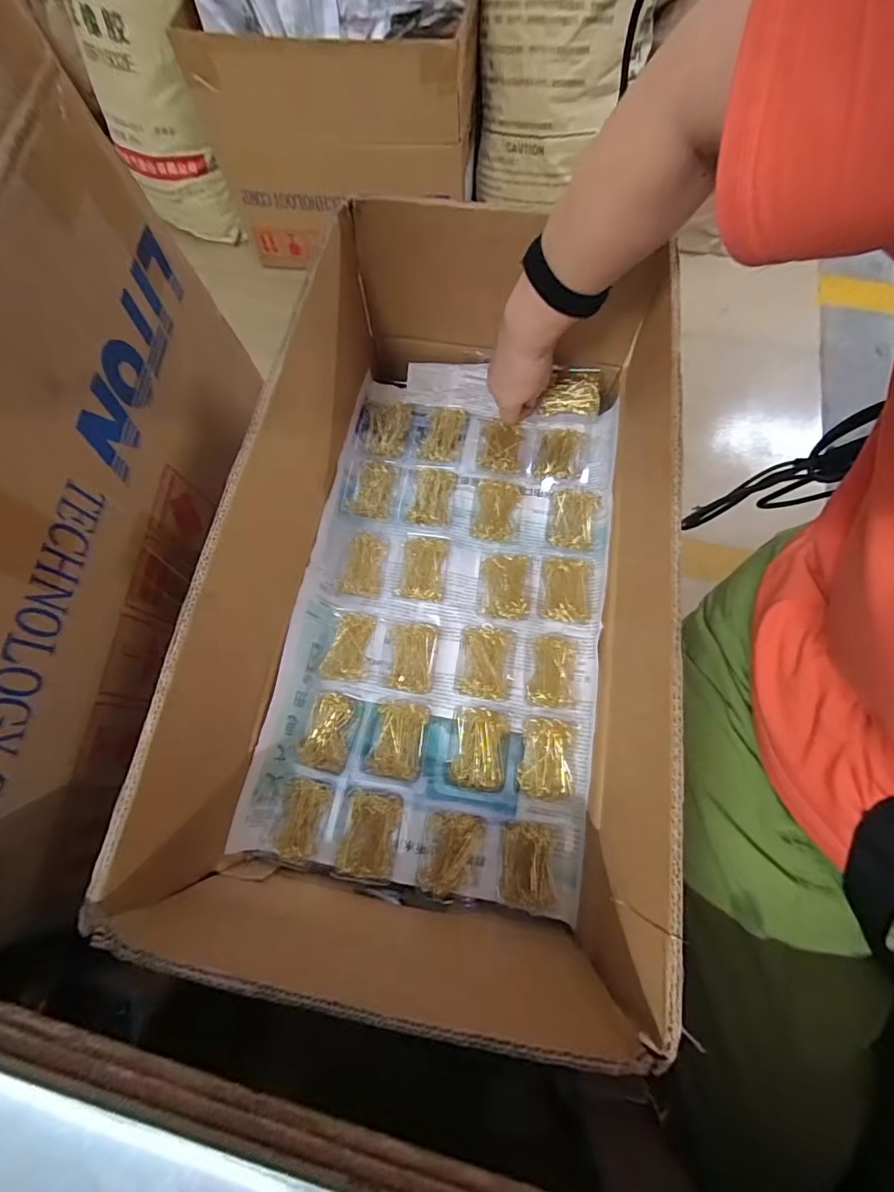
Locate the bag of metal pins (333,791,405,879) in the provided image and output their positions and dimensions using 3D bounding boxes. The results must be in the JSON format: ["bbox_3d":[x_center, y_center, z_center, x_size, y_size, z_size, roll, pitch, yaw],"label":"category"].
[{"bbox_3d":[-0.070,0.221,0.444,0.049,0.022,0.073,8,71,5],"label":"bag of metal pins"}]

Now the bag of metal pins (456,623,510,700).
[{"bbox_3d":[0.038,0.066,0.491,0.050,0.025,0.075,6,71,4],"label":"bag of metal pins"}]

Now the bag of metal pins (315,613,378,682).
[{"bbox_3d":[-0.103,0.053,0.499,0.044,0.022,0.071,9,71,5],"label":"bag of metal pins"}]

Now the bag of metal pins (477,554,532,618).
[{"bbox_3d":[0.063,-0.011,0.518,0.057,0.027,0.074,5,71,4],"label":"bag of metal pins"}]

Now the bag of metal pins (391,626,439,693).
[{"bbox_3d":[-0.036,0.064,0.503,0.045,0.013,0.071,5,71,4],"label":"bag of metal pins"}]

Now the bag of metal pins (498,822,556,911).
[{"bbox_3d":[0.072,0.244,0.432,0.047,0.021,0.069,2,71,2],"label":"bag of metal pins"}]

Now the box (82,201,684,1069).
[{"bbox_3d":[0.007,-0.039,0.440,0.393,0.210,0.622,6,71,4],"label":"box"}]

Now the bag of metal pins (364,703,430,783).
[{"bbox_3d":[-0.048,0.140,0.468,0.049,0.017,0.071,8,71,4],"label":"bag of metal pins"}]

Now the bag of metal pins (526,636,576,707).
[{"bbox_3d":[0.109,0.075,0.486,0.046,0.022,0.075,8,71,4],"label":"bag of metal pins"}]

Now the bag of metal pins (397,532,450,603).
[{"bbox_3d":[-0.027,-0.035,0.529,0.051,0.026,0.080,8,71,4],"label":"bag of metal pins"}]

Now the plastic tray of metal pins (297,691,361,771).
[{"bbox_3d":[-0.119,0.134,0.475,0.051,0.014,0.072,10,71,5],"label":"plastic tray of metal pins"}]

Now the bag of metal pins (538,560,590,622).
[{"bbox_3d":[0.127,-0.007,0.515,0.048,0.023,0.068,4,71,3],"label":"bag of metal pins"}]

